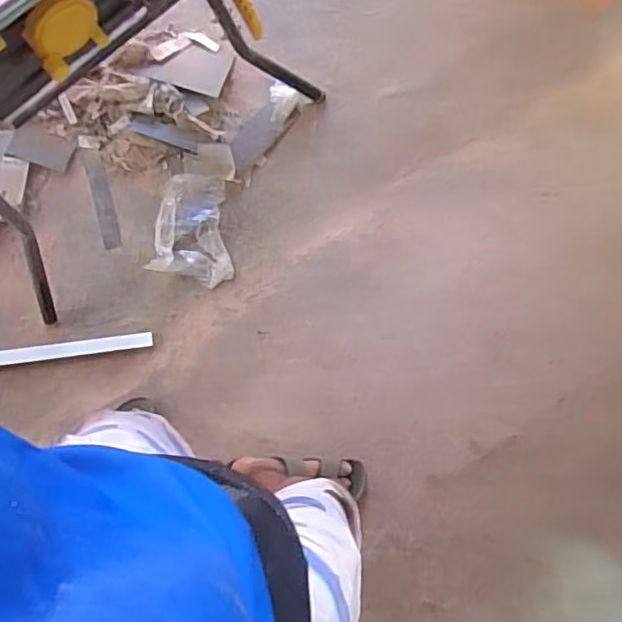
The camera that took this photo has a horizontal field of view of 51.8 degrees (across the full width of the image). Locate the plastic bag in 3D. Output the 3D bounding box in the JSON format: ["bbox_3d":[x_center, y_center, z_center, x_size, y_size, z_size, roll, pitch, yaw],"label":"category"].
[{"bbox_3d":[-0.262,-0.196,1.506,0.193,0.048,0.247,14,78,3],"label":"plastic bag"}]

